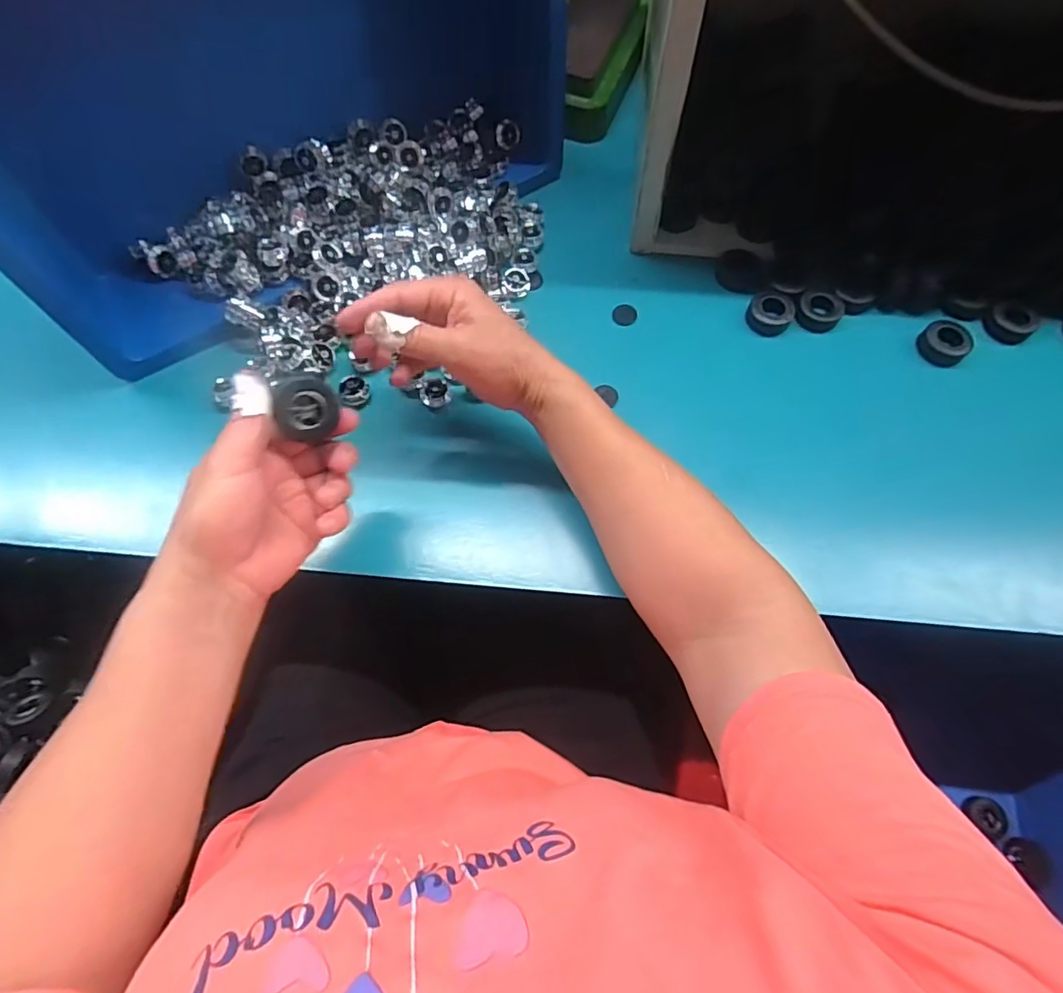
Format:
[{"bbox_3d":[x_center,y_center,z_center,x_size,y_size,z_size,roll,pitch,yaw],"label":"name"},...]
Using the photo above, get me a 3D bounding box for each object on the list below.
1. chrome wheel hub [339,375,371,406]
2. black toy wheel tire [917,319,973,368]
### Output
[{"bbox_3d":[-0.140,-0.083,0.450,0.023,0.009,0.024,0,69,0],"label":"chrome wheel hub"},{"bbox_3d":[0.348,-0.130,0.476,0.038,0.017,0.037,0,69,0],"label":"black toy wheel tire"}]

